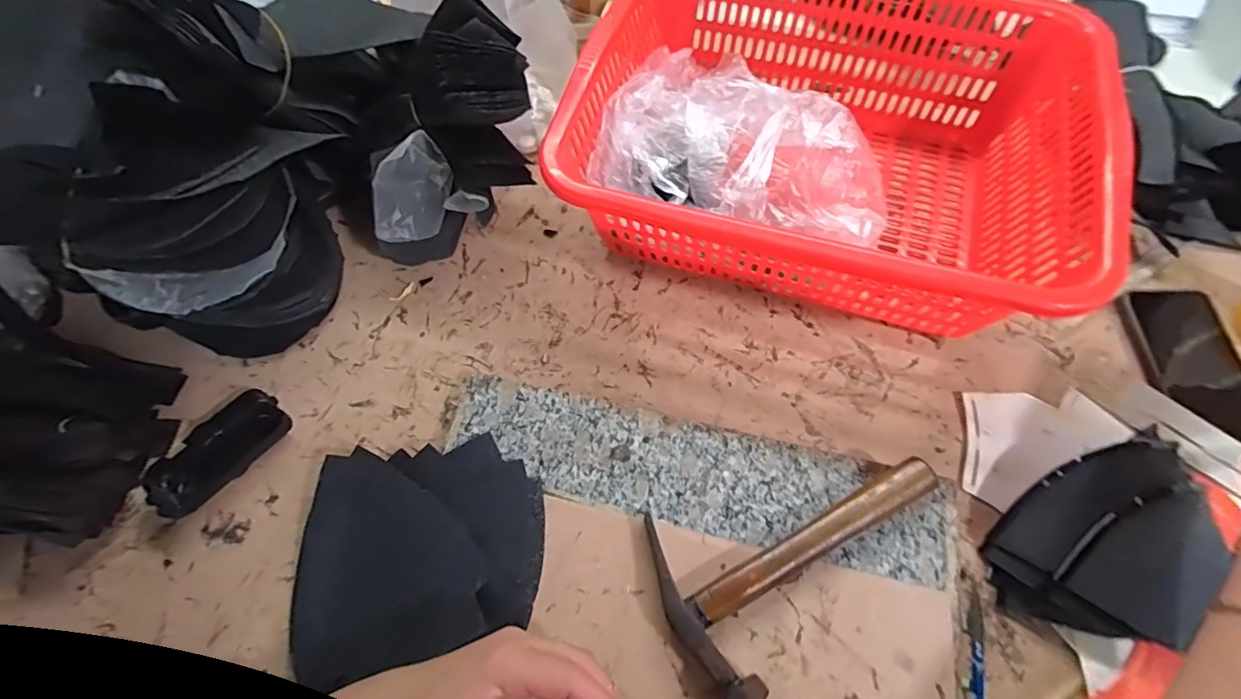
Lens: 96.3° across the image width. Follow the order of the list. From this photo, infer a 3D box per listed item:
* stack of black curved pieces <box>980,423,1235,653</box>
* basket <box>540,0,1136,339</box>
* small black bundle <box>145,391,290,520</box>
[{"bbox_3d":[0.362,0.135,0.405,0.178,0.034,0.112,-35,66,-15],"label":"stack of black curved pieces"},{"bbox_3d":[0.181,-0.187,0.516,0.419,0.137,0.328,16,64,11],"label":"basket"},{"bbox_3d":[-0.337,0.086,0.468,0.058,0.018,0.114,37,70,19],"label":"small black bundle"}]

